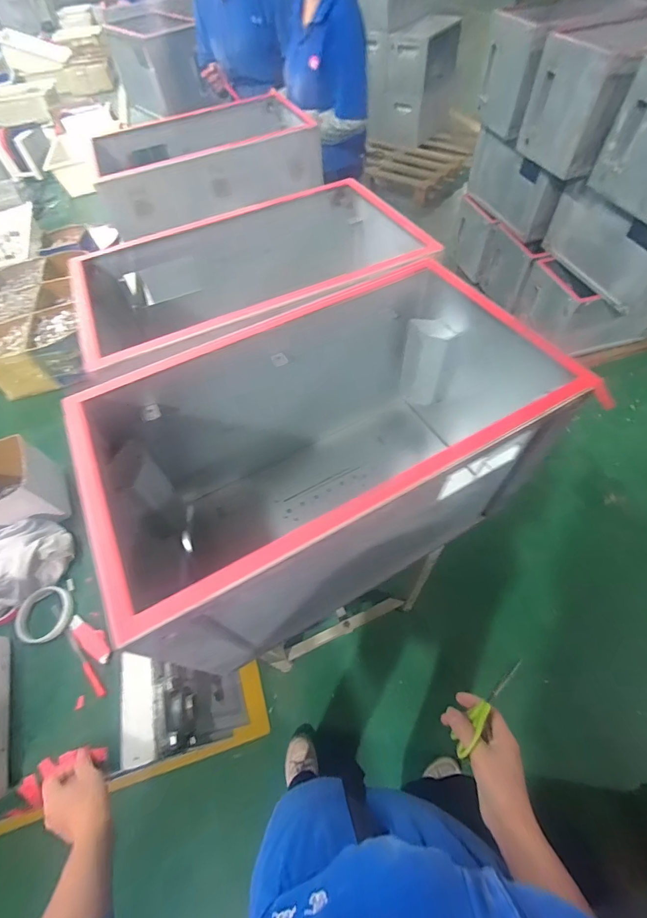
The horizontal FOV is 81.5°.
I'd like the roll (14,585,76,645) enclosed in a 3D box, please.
[{"bbox_3d":[-0.455,0.254,0.608,0.086,0.018,0.081,-2,57,3],"label":"roll"}]

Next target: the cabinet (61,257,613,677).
[{"bbox_3d":[-0.007,-0.023,0.580,0.554,0.328,0.396,-28,60,-13],"label":"cabinet"}]

